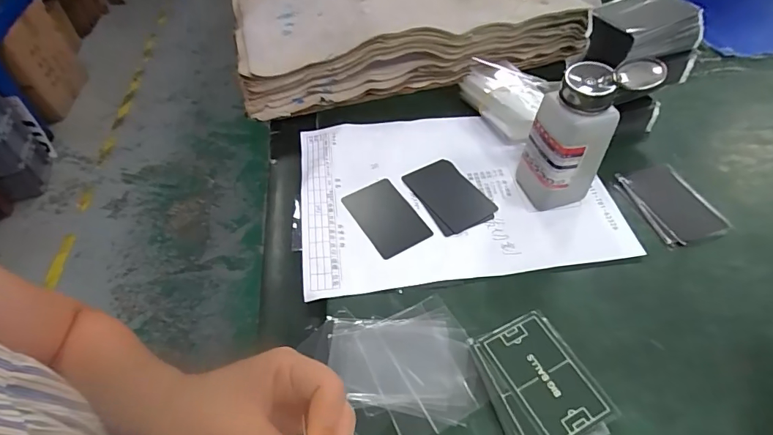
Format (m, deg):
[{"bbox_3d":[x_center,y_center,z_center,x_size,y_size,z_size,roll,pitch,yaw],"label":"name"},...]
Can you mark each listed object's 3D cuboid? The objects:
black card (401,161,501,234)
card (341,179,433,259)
[{"bbox_3d":[0.061,-0.025,0.436,0.053,0.004,0.087,-28,56,-20],"label":"black card"},{"bbox_3d":[0.000,-0.001,0.425,0.055,0.004,0.085,-26,56,-19],"label":"card"}]

